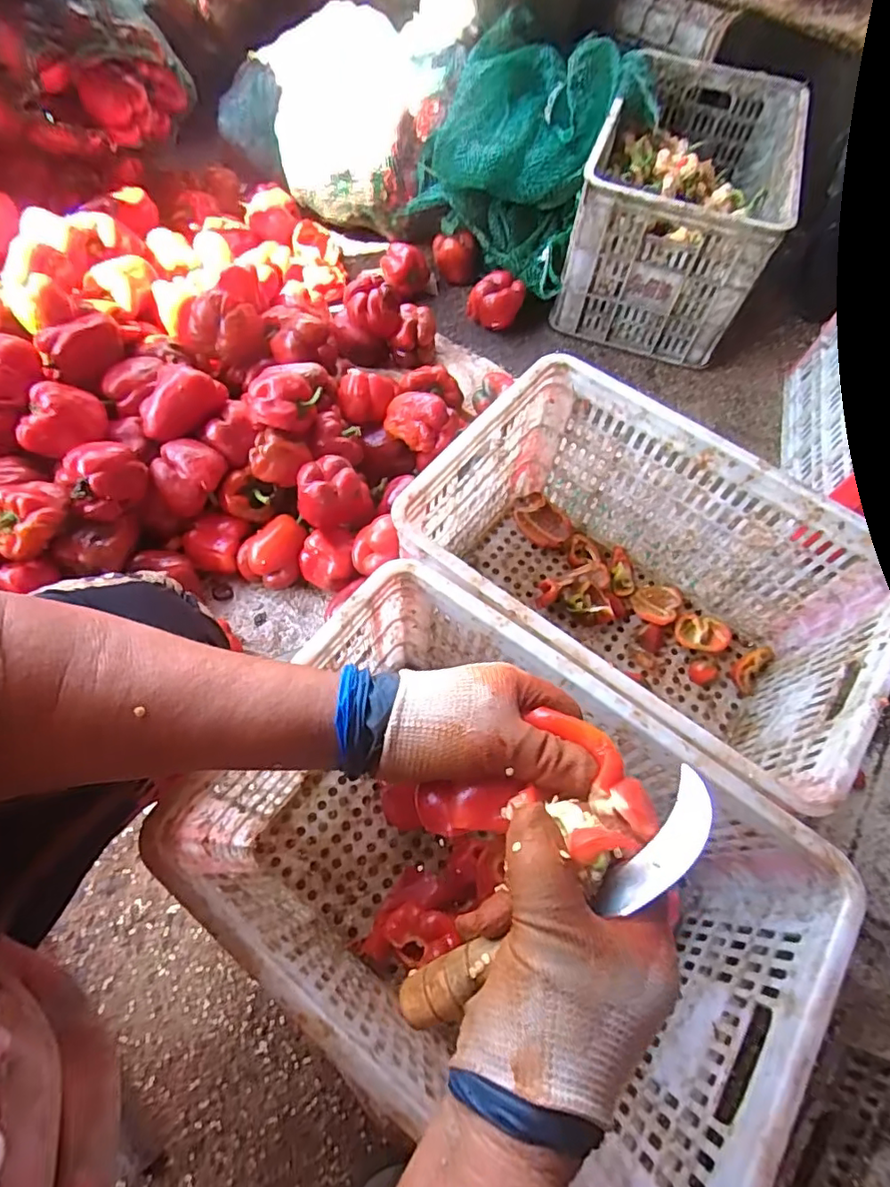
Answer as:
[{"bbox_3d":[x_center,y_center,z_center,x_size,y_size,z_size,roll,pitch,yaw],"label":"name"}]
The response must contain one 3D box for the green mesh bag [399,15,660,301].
[{"bbox_3d":[0.167,-0.886,1.122,0.370,0.235,0.417,30,66,11],"label":"green mesh bag"}]

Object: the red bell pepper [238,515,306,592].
[{"bbox_3d":[-0.257,-0.064,0.854,0.088,0.068,0.097,19,64,6],"label":"red bell pepper"}]

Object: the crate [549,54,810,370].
[{"bbox_3d":[0.463,-0.774,1.136,0.330,0.288,0.497,19,64,6],"label":"crate"}]

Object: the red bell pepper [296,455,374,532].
[{"bbox_3d":[-0.160,-0.145,0.819,0.106,0.086,0.076,-8,64,-8],"label":"red bell pepper"}]

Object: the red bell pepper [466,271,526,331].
[{"bbox_3d":[0.104,-0.589,1.140,0.102,0.073,0.093,-30,69,-17],"label":"red bell pepper"}]

